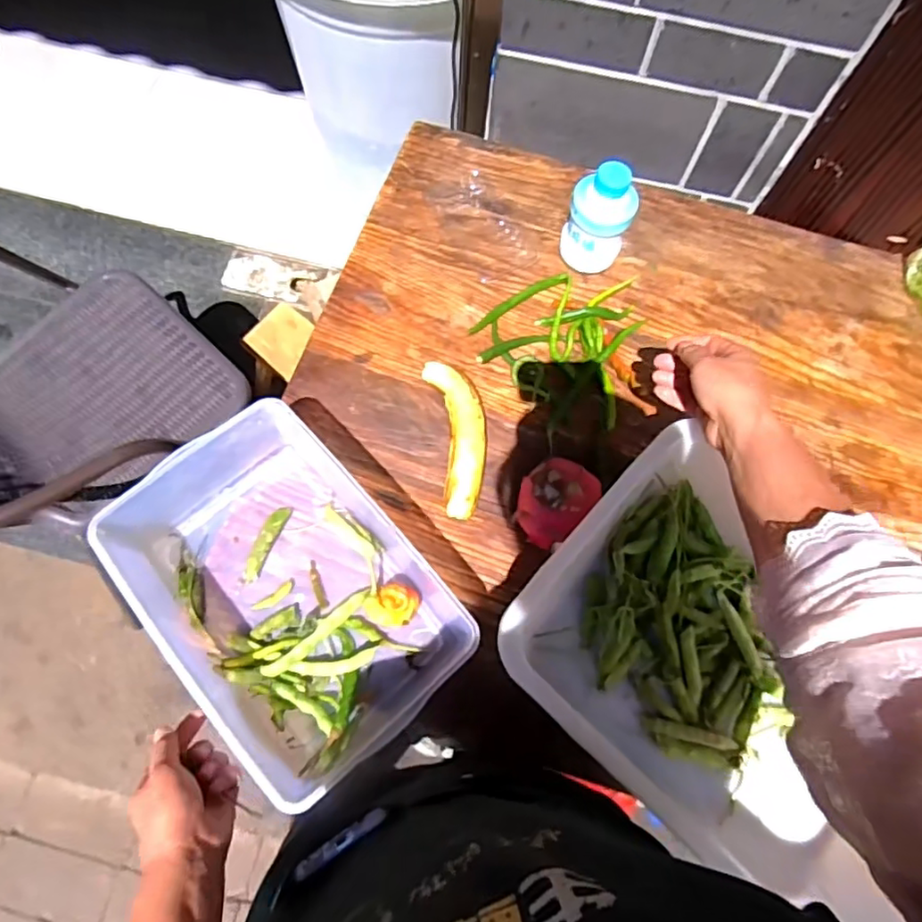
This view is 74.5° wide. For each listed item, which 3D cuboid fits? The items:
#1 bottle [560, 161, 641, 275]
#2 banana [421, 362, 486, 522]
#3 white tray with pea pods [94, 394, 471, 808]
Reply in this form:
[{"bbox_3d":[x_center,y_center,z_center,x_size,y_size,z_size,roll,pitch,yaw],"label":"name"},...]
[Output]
[{"bbox_3d":[0.166,-0.292,0.748,0.079,0.140,0.061,31,72,8],"label":"bottle"},{"bbox_3d":[-0.001,-0.028,0.689,0.057,0.036,0.185,-9,71,-6],"label":"banana"},{"bbox_3d":[-0.166,0.122,0.582,0.211,0.104,0.318,-38,77,-14],"label":"white tray with pea pods"}]

